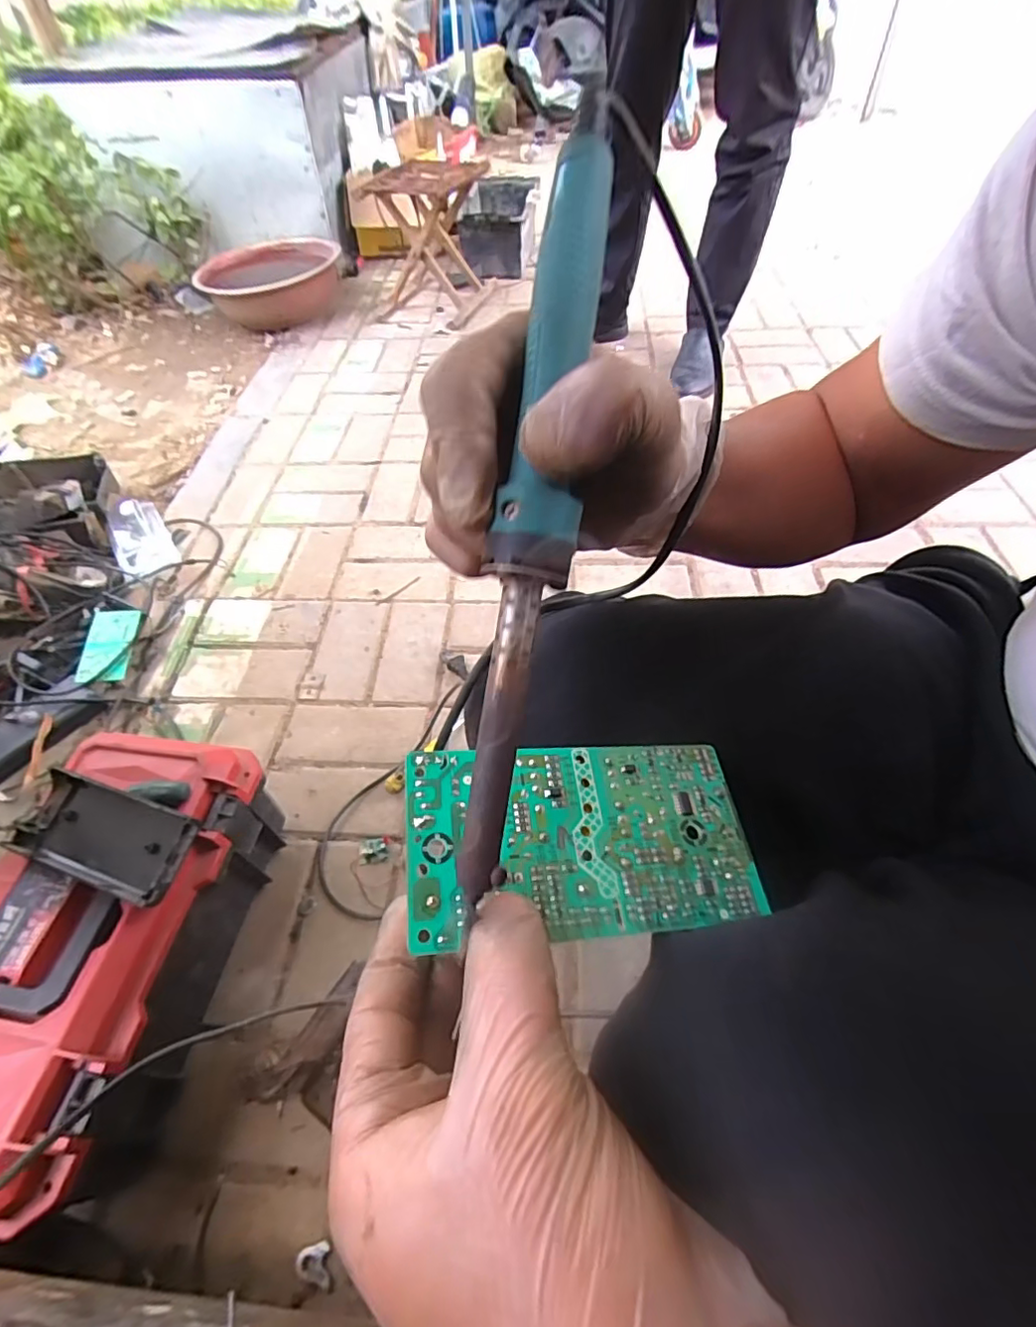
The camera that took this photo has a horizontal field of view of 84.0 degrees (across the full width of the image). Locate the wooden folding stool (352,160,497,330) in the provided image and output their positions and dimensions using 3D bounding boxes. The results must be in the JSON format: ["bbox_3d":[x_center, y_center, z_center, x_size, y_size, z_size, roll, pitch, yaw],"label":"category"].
[{"bbox_3d":[-0.239,-1.159,1.566,0.304,0.325,0.404,4,52,5],"label":"wooden folding stool"}]

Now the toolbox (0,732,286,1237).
[{"bbox_3d":[-0.375,0.255,0.532,0.183,0.178,0.351,6,52,7],"label":"toolbox"}]

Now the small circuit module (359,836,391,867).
[{"bbox_3d":[-0.168,0.219,0.675,0.034,0.011,0.034,-7,52,-4],"label":"small circuit module"}]

